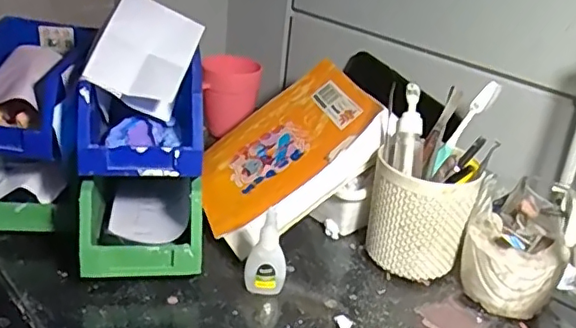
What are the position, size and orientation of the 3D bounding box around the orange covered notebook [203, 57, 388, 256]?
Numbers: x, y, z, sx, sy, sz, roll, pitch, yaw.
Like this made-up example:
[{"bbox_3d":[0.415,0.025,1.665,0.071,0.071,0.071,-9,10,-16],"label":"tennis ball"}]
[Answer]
[{"bbox_3d":[-0.002,-0.013,0.618,0.204,0.035,0.167,-36,40,0],"label":"orange covered notebook"}]

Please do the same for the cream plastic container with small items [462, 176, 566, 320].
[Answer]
[{"bbox_3d":[0.206,0.081,0.535,0.086,0.101,0.081,17,29,21],"label":"cream plastic container with small items"}]

